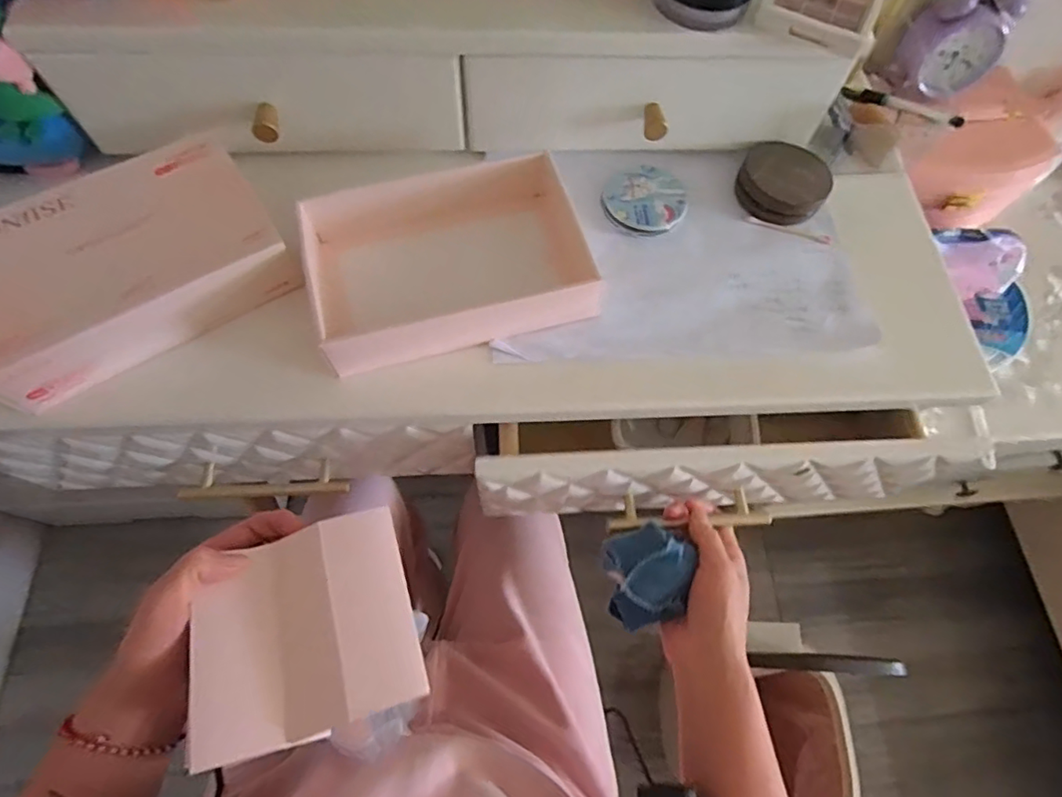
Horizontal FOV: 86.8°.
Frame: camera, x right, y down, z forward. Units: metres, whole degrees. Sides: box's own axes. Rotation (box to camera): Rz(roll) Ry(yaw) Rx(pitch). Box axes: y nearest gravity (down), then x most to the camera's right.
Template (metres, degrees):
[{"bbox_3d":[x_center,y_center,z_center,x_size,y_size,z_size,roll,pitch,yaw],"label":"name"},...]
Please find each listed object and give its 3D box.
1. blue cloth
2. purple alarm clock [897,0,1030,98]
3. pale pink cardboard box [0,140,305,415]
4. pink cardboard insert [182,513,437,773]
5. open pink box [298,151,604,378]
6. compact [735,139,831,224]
[{"bbox_3d":[0.090,0.136,0.430,0.060,0.035,0.072,2,66,-1],"label":"blue cloth"},{"bbox_3d":[0.417,-0.350,0.547,0.086,0.079,0.052,-9,67,-6],"label":"purple alarm clock"},{"bbox_3d":[-0.290,-0.098,0.403,0.204,0.047,0.134,-32,71,-15],"label":"pale pink cardboard box"},{"bbox_3d":[-0.134,0.134,0.333,0.120,0.023,0.114,-15,68,-9],"label":"pink cardboard insert"},{"bbox_3d":[-0.063,-0.110,0.420,0.194,0.042,0.150,-16,68,-9],"label":"open pink box"},{"bbox_3d":[0.213,-0.182,0.477,0.073,0.022,0.065,28,68,10],"label":"compact"}]

